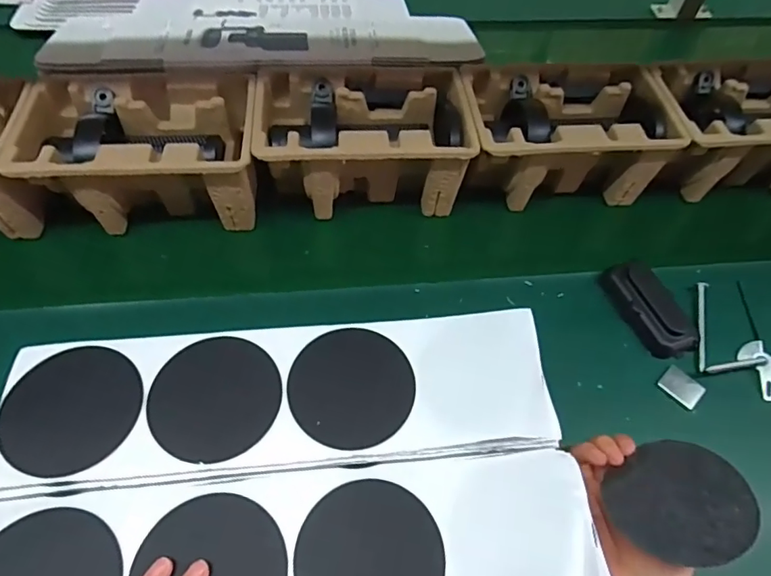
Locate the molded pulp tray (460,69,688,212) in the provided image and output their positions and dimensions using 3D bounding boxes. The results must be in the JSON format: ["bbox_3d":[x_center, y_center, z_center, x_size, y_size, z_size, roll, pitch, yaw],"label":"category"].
[{"bbox_3d":[0.202,-0.179,0.602,0.229,0.100,0.145,-2,56,-5],"label":"molded pulp tray"}]

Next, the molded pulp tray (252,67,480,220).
[{"bbox_3d":[-0.027,-0.163,0.577,0.227,0.101,0.145,-3,56,-6],"label":"molded pulp tray"}]

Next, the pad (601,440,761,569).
[{"bbox_3d":[0.212,0.153,0.362,0.084,0.005,0.087,-22,35,16],"label":"pad"}]

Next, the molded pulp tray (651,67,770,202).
[{"bbox_3d":[0.430,-0.191,0.627,0.235,0.103,0.141,-3,56,-6],"label":"molded pulp tray"}]

